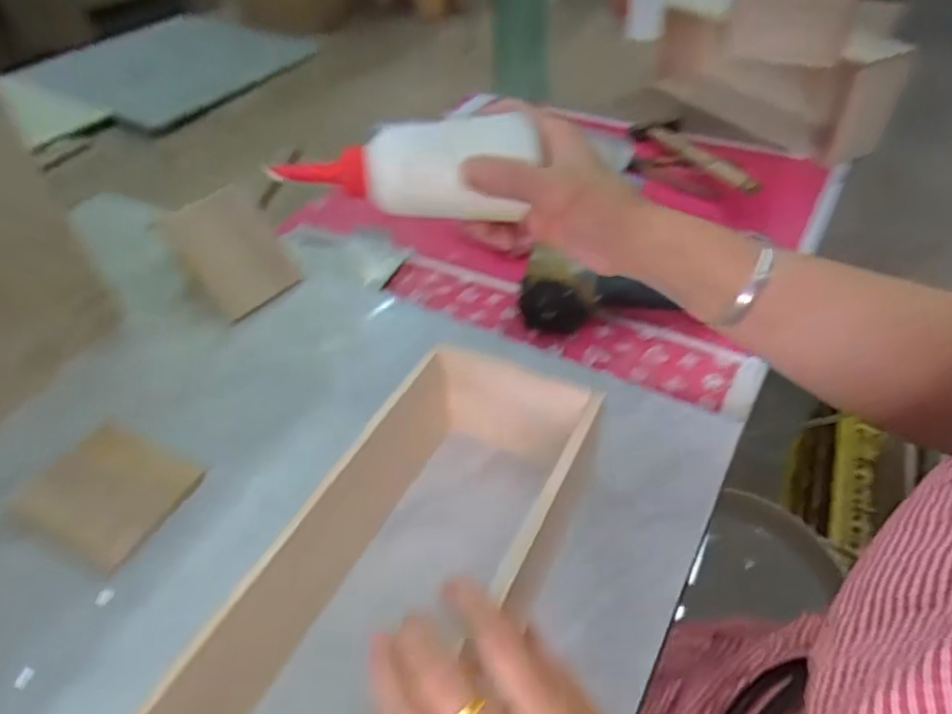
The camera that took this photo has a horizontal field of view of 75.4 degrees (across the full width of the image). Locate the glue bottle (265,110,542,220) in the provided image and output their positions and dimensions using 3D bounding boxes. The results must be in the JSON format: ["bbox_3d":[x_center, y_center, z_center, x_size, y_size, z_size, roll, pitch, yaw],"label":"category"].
[{"bbox_3d":[-0.034,-0.107,0.366,0.156,0.056,0.054,-12,45,-9],"label":"glue bottle"}]

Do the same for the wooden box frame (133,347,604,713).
[{"bbox_3d":[-0.057,0.137,0.336,0.130,0.095,0.339,20,48,22],"label":"wooden box frame"}]

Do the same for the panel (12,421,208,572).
[{"bbox_3d":[-0.268,0.098,0.450,0.109,0.013,0.087,19,48,21],"label":"panel"}]

